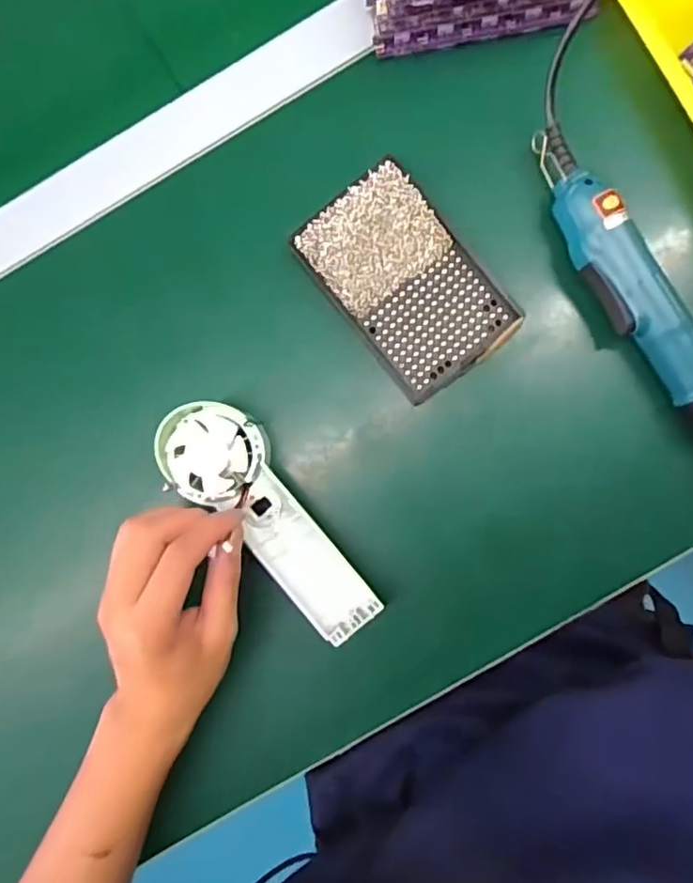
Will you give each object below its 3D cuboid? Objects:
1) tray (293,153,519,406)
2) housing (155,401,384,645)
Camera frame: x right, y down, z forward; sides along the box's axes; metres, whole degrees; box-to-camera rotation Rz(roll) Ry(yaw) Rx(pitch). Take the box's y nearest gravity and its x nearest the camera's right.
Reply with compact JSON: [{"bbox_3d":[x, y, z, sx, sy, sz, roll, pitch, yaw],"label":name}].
[{"bbox_3d":[0.039,-0.102,0.394,0.086,0.019,0.136,-39,88,2],"label":"tray"},{"bbox_3d":[-0.049,0.050,0.386,0.059,0.026,0.174,-38,100,2],"label":"housing"}]

